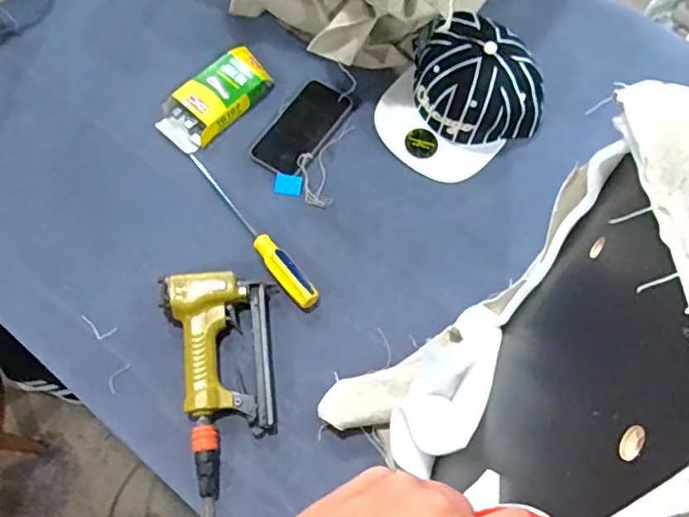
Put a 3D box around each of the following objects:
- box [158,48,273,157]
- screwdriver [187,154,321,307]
[{"bbox_3d":[-0.190,-0.237,0.843,0.086,0.043,0.176,41,72,14],"label":"box"},{"bbox_3d":[-0.125,-0.045,0.768,0.032,0.022,0.276,-34,73,-14],"label":"screwdriver"}]

